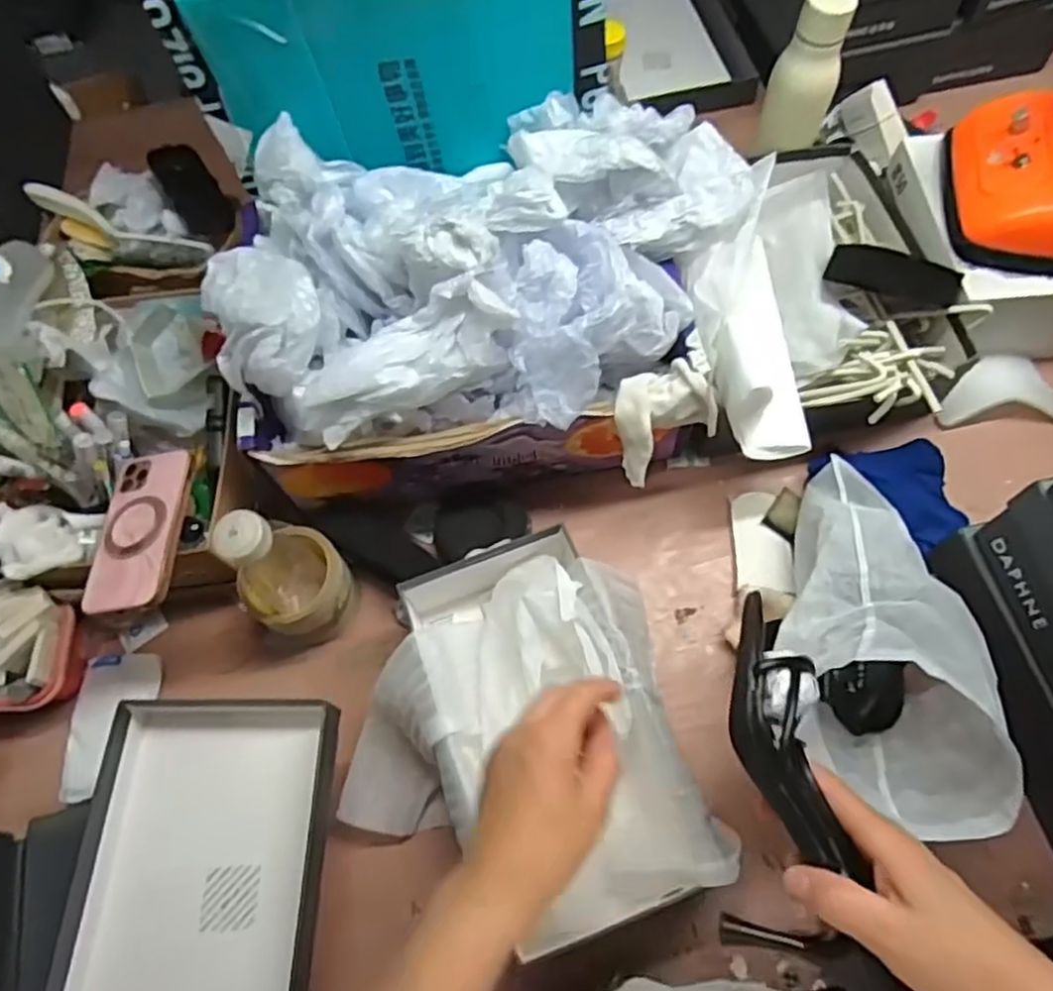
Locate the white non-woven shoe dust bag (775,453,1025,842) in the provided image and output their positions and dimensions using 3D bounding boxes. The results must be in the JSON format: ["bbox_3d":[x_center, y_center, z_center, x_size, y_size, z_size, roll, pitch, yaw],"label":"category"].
[{"bbox_3d":[0.263,0.090,0.540,0.118,0.141,0.300,1,66,4],"label":"white non-woven shoe dust bag"}]

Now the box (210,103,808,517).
[{"bbox_3d":[-0.011,-0.169,0.651,0.491,0.202,0.295,-3,66,2],"label":"box"}]

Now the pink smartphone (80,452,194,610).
[{"bbox_3d":[-0.327,0.025,0.599,0.076,0.017,0.146,-9,61,8],"label":"pink smartphone"}]

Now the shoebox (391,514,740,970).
[{"bbox_3d":[0.027,0.182,0.579,0.192,0.098,0.303,-19,66,-5],"label":"shoebox"}]

